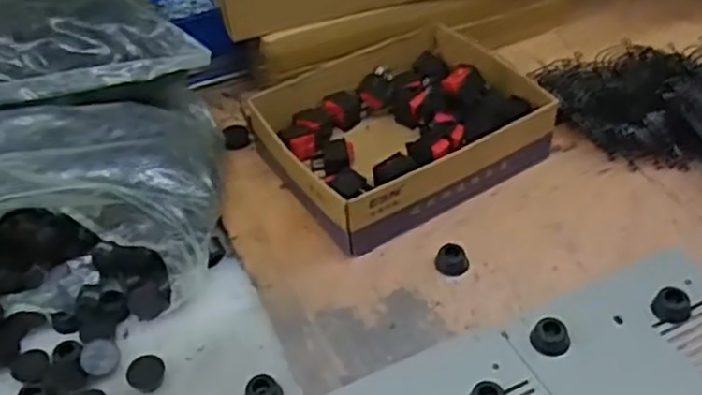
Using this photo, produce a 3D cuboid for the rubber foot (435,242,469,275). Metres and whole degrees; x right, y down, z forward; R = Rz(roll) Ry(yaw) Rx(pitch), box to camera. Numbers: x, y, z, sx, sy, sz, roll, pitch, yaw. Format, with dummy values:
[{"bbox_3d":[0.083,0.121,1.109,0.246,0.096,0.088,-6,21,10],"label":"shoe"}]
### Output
[{"bbox_3d":[0.076,0.047,0.549,0.025,0.013,0.020,0,44,6],"label":"rubber foot"}]

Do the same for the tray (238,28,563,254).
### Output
[{"bbox_3d":[0.039,-0.061,0.628,0.217,0.059,0.173,-30,48,-22],"label":"tray"}]

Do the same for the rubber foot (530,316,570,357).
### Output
[{"bbox_3d":[0.131,0.092,0.480,0.024,0.016,0.021,12,47,18],"label":"rubber foot"}]

